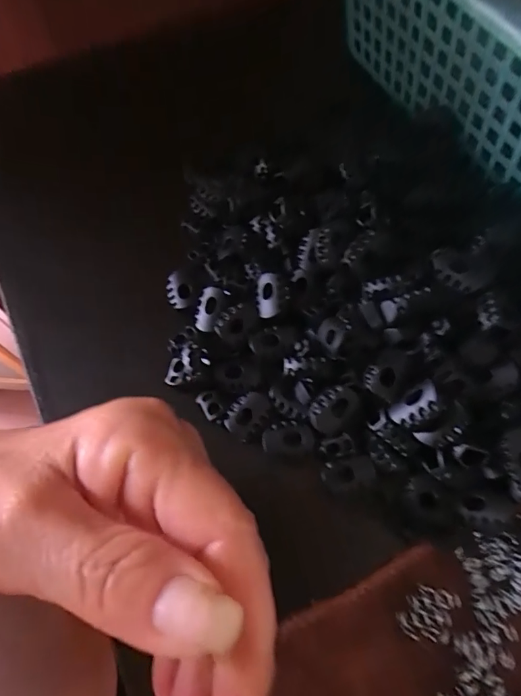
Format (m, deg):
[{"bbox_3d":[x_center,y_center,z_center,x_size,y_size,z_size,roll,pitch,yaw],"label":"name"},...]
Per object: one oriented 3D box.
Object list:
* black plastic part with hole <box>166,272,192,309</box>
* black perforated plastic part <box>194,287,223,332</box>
[{"bbox_3d":[-0.041,-0.029,0.219,0.012,0.008,0.020,-19,66,-7],"label":"black plastic part with hole"},{"bbox_3d":[-0.025,-0.018,0.212,0.011,0.008,0.020,13,66,8],"label":"black perforated plastic part"}]

